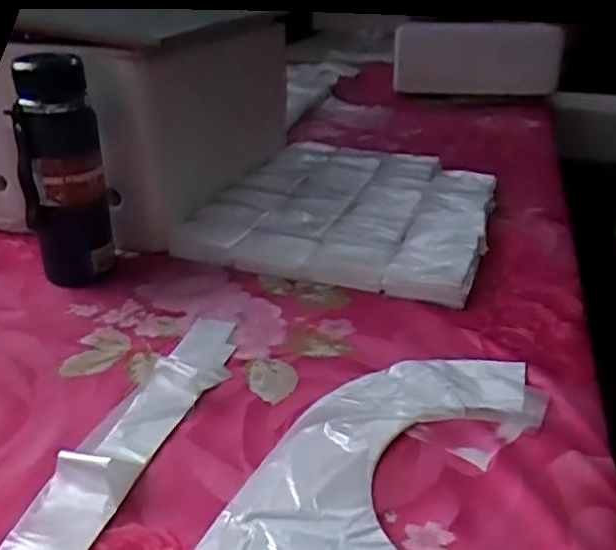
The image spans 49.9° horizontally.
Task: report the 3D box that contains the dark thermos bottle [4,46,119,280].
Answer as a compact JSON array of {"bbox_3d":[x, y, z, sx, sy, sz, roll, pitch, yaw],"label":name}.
[{"bbox_3d":[-0.255,-0.101,0.689,0.081,0.243,0.061,-5,27,-14],"label":"dark thermos bottle"}]

